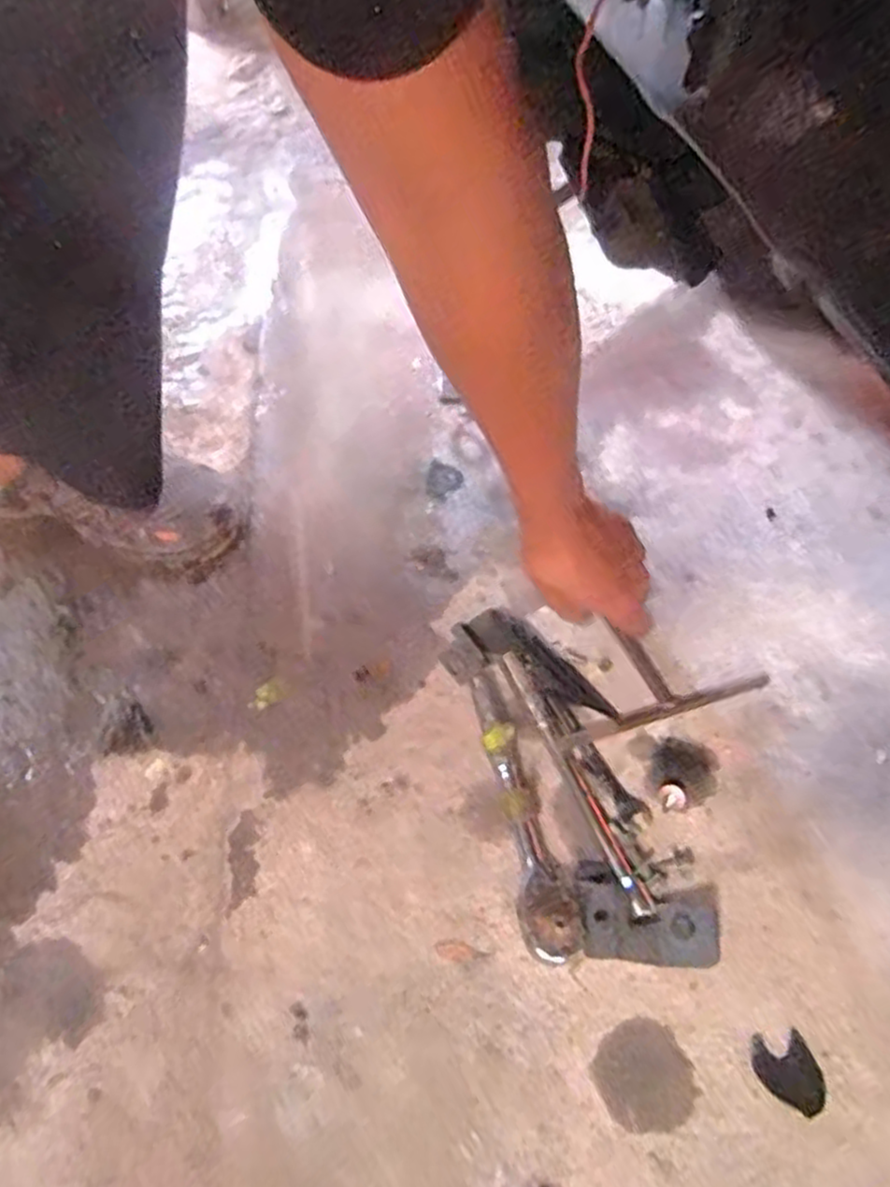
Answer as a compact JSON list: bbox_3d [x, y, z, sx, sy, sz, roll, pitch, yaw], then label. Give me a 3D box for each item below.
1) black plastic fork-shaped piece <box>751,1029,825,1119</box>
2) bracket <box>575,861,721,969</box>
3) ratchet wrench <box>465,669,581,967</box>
[{"bbox_3d":[0.191,0.266,0.411,0.036,0.004,0.039,-2,50,-6],"label":"black plastic fork-shaped piece"},{"bbox_3d":[0.121,0.195,0.451,0.080,0.019,0.054,8,49,3],"label":"bracket"},{"bbox_3d":[0.047,0.137,0.487,0.030,0.026,0.192,-7,50,-10],"label":"ratchet wrench"}]

